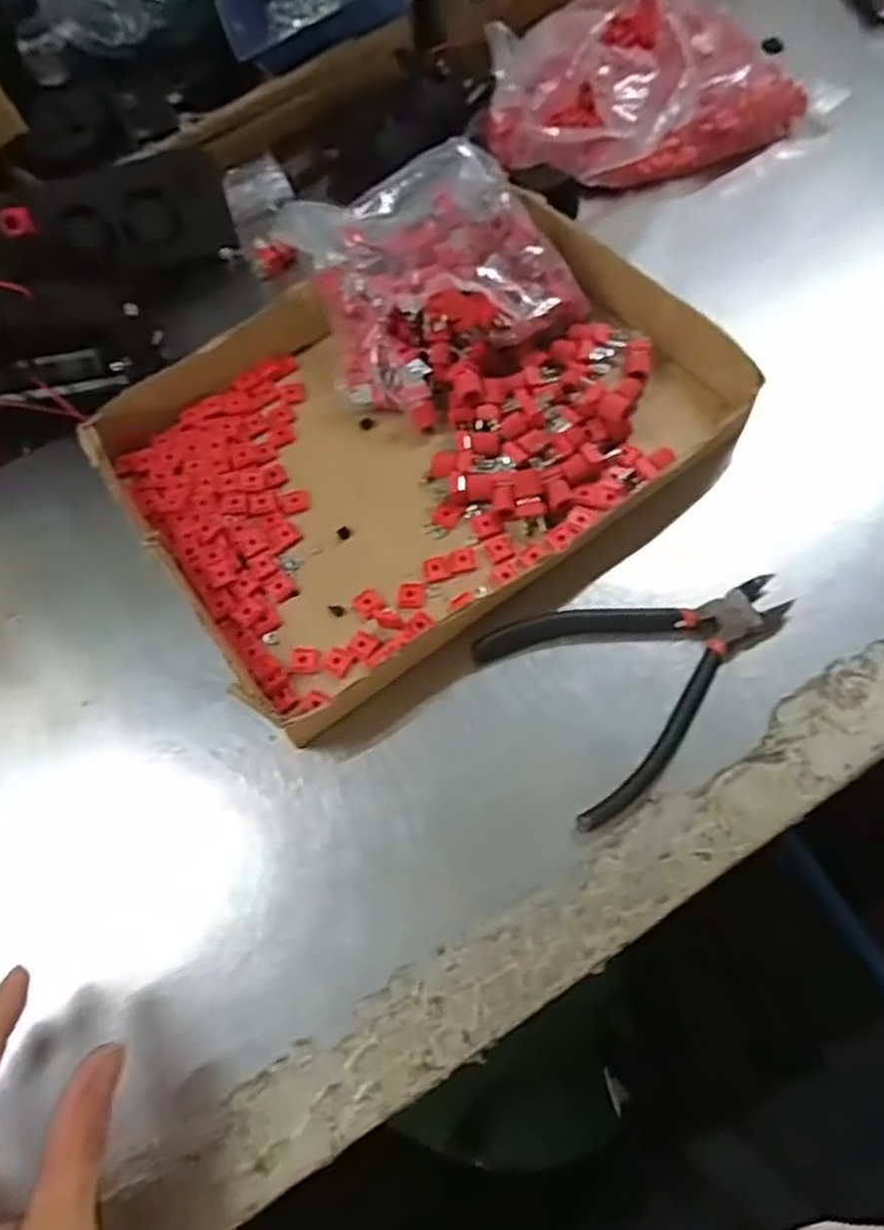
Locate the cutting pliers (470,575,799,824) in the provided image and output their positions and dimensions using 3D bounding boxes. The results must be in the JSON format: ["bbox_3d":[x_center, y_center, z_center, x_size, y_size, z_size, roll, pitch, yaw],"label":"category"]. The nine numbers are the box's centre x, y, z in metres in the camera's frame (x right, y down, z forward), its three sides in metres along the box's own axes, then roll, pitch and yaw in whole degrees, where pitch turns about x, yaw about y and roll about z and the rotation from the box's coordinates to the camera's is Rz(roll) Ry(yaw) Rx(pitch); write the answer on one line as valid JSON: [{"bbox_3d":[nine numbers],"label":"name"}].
[{"bbox_3d":[0.099,0.024,0.363,0.133,0.019,0.099,-28,65,-6],"label":"cutting pliers"}]

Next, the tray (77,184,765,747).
[{"bbox_3d":[-0.014,-0.109,0.423,0.315,0.048,0.248,-33,66,-9],"label":"tray"}]

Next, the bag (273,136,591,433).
[{"bbox_3d":[-0.003,-0.200,0.437,0.145,0.046,0.154,-20,64,-3],"label":"bag"}]

